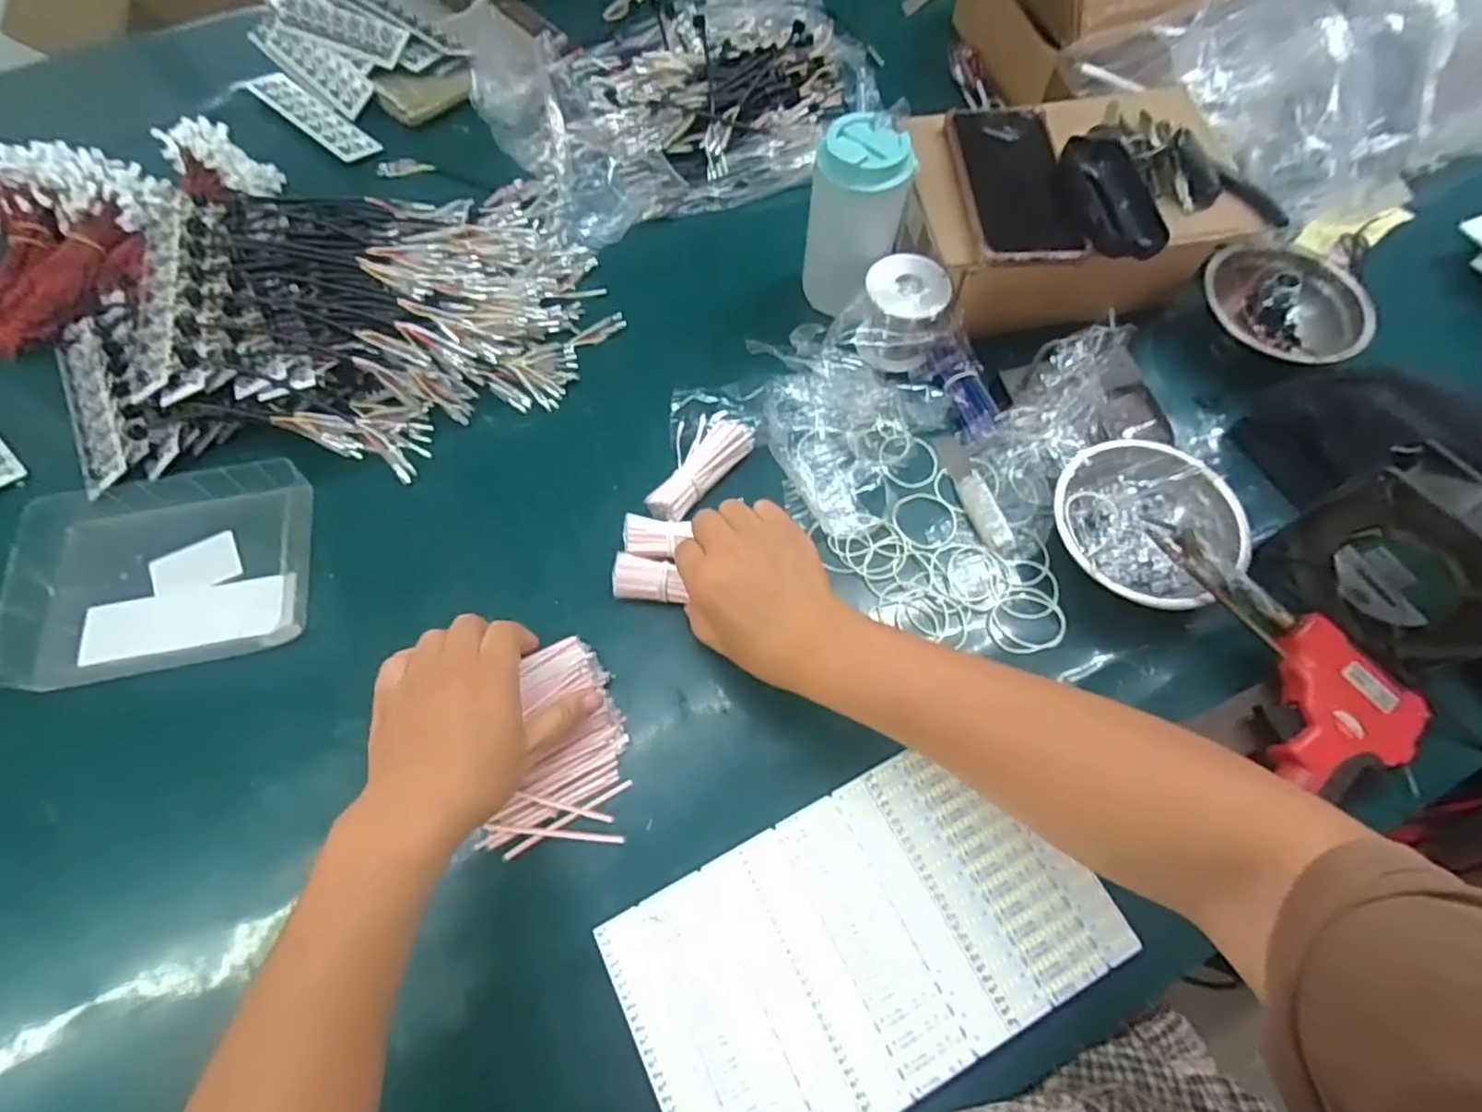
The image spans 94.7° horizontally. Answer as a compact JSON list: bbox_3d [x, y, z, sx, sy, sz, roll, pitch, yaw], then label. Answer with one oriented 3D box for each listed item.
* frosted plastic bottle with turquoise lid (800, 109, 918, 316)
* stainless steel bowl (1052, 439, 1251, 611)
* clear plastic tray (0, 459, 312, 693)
[{"bbox_3d":[0.089,-0.263,0.544,0.075,0.134,0.057,6,63,5],"label":"frosted plastic bottle with turquoise lid"},{"bbox_3d":[0.284,-0.020,0.489,0.124,0.045,0.115,0,65,0],"label":"stainless steel bowl"},{"bbox_3d":[-0.408,0.009,0.490,0.188,0.037,0.148,-10,66,-5],"label":"clear plastic tray"}]

